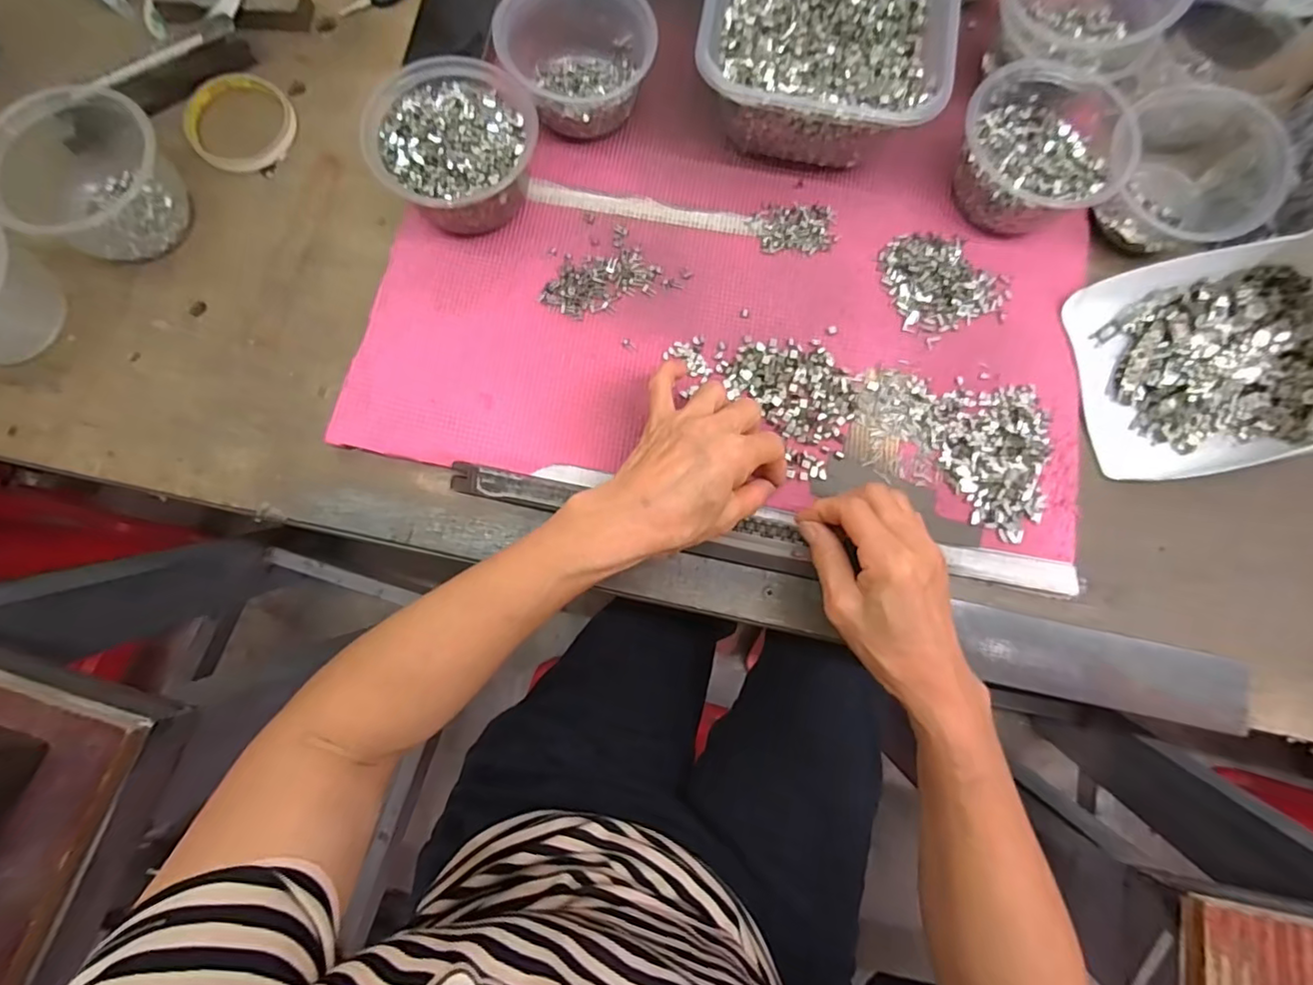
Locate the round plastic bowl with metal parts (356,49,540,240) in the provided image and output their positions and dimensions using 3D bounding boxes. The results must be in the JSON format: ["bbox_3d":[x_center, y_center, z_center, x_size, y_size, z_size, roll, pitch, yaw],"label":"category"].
[{"bbox_3d":[-0.143,-0.251,0.409,0.113,0.060,0.116,0,79,0],"label":"round plastic bowl with metal parts"}]

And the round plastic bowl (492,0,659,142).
[{"bbox_3d":[-0.059,-0.326,0.421,0.110,0.070,0.095,-22,80,-4],"label":"round plastic bowl"}]

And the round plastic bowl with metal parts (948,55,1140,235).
[{"bbox_3d":[0.280,-0.250,0.413,0.111,0.058,0.114,0,79,0],"label":"round plastic bowl with metal parts"}]

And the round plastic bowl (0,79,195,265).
[{"bbox_3d":[-0.415,-0.234,0.405,0.114,0.064,0.109,0,79,0],"label":"round plastic bowl"}]

